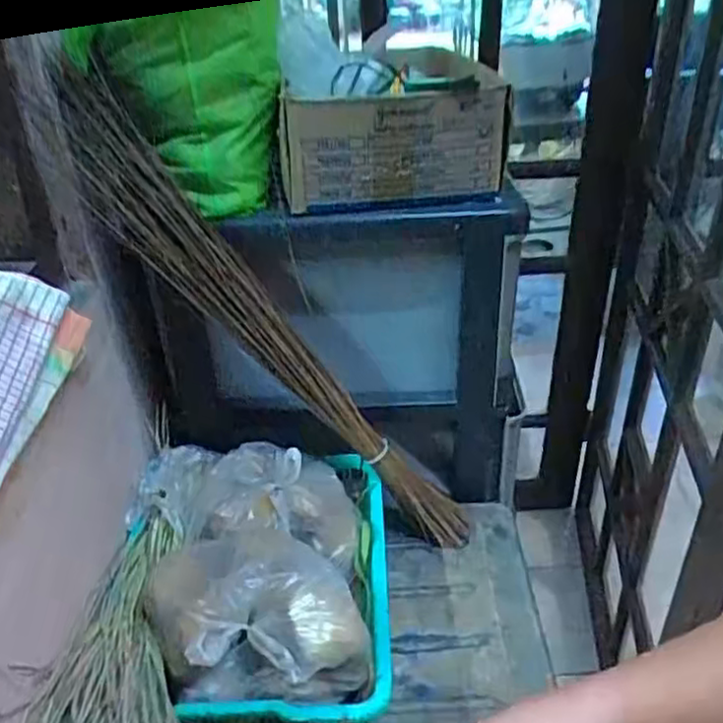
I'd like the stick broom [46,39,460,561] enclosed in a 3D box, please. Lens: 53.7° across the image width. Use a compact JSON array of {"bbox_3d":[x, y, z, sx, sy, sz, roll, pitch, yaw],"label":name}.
[{"bbox_3d":[-0.109,-0.028,0.869,0.090,0.718,0.091,-30,26,21],"label":"stick broom"}]

